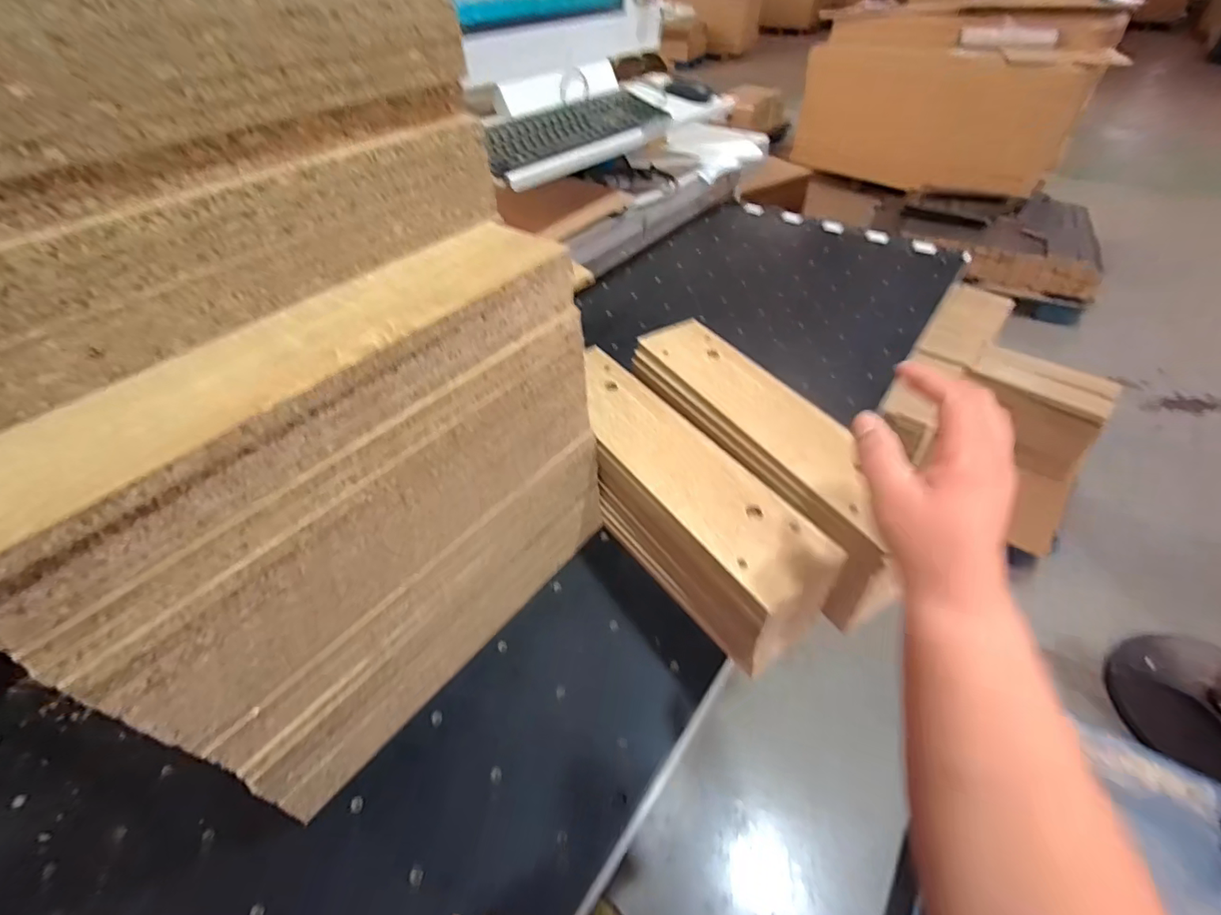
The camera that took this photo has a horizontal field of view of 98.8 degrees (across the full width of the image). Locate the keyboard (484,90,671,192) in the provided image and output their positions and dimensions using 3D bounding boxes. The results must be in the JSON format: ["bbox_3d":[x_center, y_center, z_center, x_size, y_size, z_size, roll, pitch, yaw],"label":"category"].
[{"bbox_3d":[-0.062,-0.556,0.900,0.142,0.055,0.404,30,54,29],"label":"keyboard"}]

